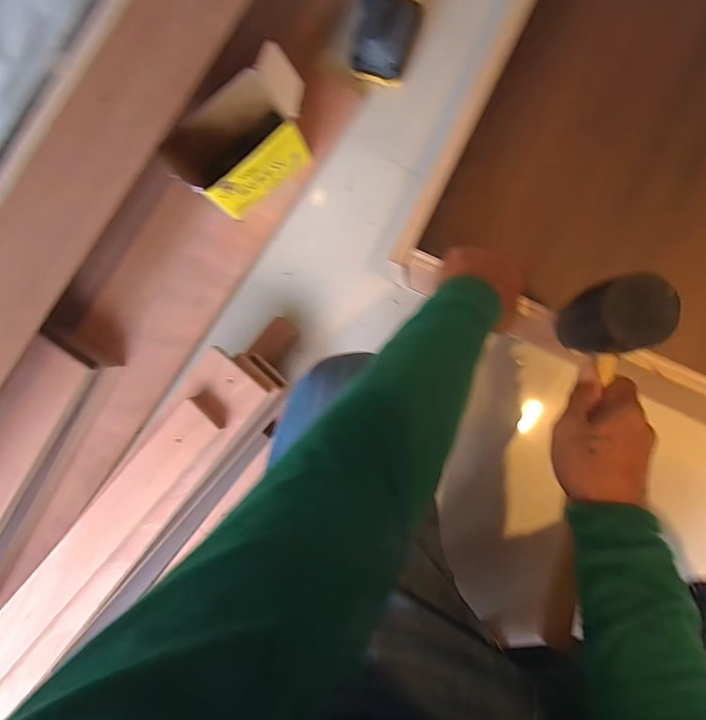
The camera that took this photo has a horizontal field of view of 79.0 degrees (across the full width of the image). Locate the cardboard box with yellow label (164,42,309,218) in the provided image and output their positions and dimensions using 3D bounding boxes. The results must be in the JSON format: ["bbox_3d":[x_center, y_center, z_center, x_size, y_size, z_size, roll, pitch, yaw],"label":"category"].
[{"bbox_3d":[-0.143,-0.294,0.591,0.191,0.139,0.102,-41,83,5],"label":"cardboard box with yellow label"}]

